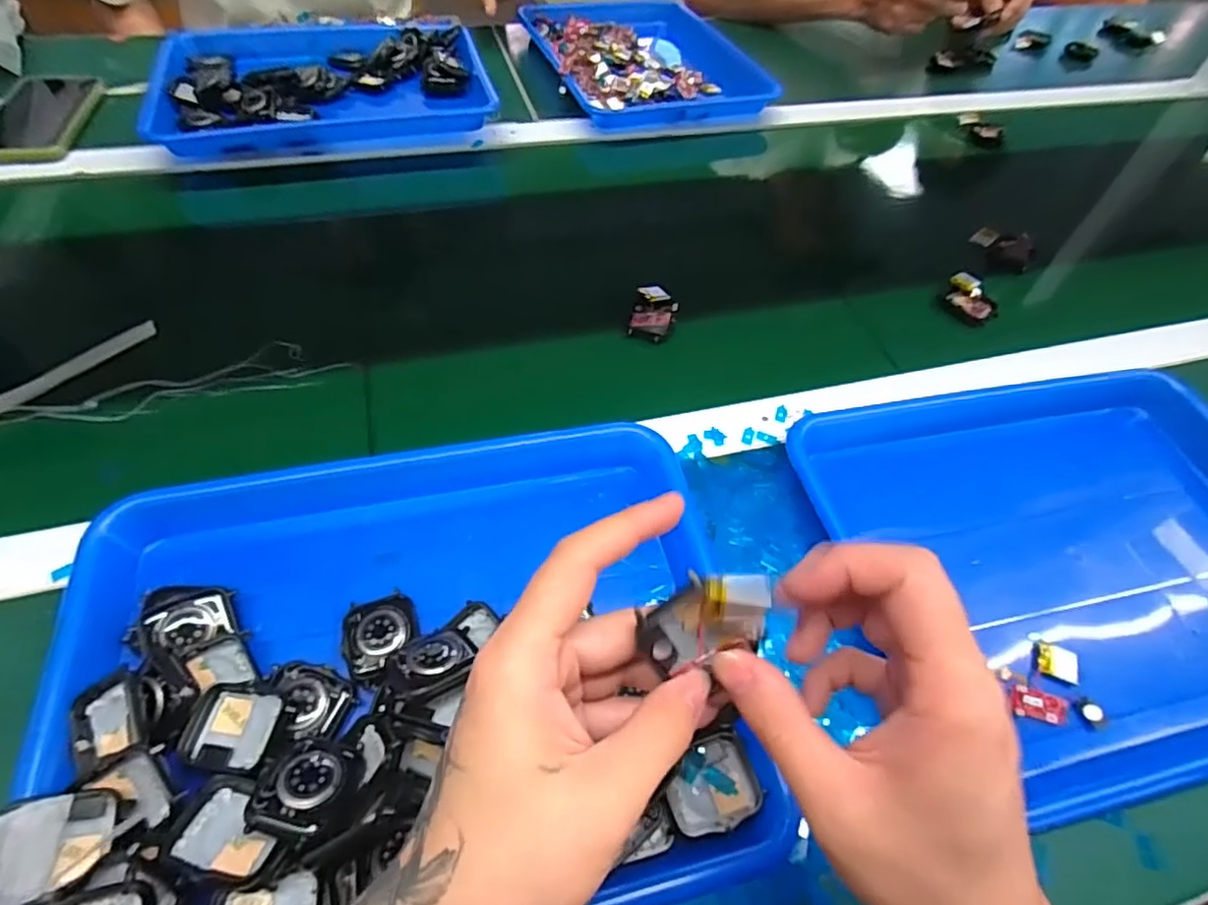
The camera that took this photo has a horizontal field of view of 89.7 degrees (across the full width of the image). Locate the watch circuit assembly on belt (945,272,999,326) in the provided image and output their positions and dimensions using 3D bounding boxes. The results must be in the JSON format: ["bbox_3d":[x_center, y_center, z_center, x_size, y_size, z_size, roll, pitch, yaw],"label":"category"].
[{"bbox_3d":[0.329,-0.138,0.544,0.033,0.018,0.048,-35,64,-26],"label":"watch circuit assembly on belt"}]

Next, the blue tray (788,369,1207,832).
[{"bbox_3d":[0.307,0.067,0.397,0.321,0.049,0.252,-9,56,-11],"label":"blue tray"}]

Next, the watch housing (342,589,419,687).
[{"bbox_3d":[-0.119,0.098,0.323,0.036,0.007,0.045,-12,56,-14],"label":"watch housing"}]

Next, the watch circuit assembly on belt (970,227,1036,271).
[{"bbox_3d":[0.395,-0.203,0.603,0.057,0.030,0.021,37,59,20],"label":"watch circuit assembly on belt"}]

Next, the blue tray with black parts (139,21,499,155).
[{"bbox_3d":[-0.306,-0.414,0.670,0.325,0.038,0.247,-13,57,-14],"label":"blue tray with black parts"}]

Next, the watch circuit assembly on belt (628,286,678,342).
[{"bbox_3d":[0.041,-0.117,0.499,0.035,0.021,0.048,10,54,2],"label":"watch circuit assembly on belt"}]

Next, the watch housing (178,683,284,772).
[{"bbox_3d":[-0.173,0.129,0.286,0.041,0.013,0.035,10,54,2],"label":"watch housing"}]

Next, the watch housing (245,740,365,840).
[{"bbox_3d":[-0.129,0.146,0.266,0.041,0.010,0.041,17,34,-18],"label":"watch housing"}]

